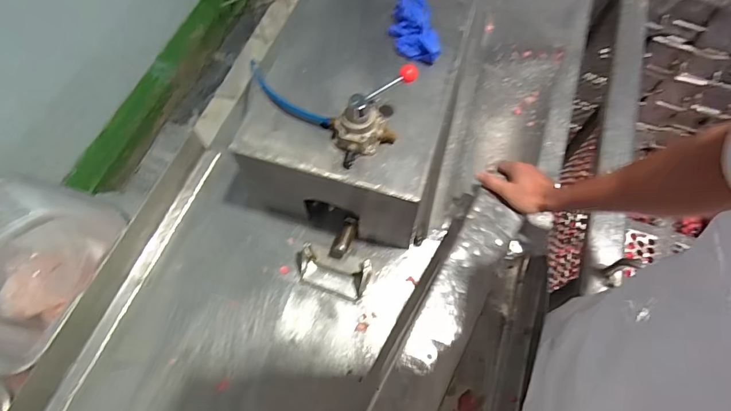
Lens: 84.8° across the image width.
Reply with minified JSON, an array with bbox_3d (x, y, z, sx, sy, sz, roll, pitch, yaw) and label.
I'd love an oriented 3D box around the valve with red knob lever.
[{"bbox_3d":[0.007,-0.133,0.565,0.133,0.093,0.075,-33,67,-13],"label":"valve with red knob lever"}]

